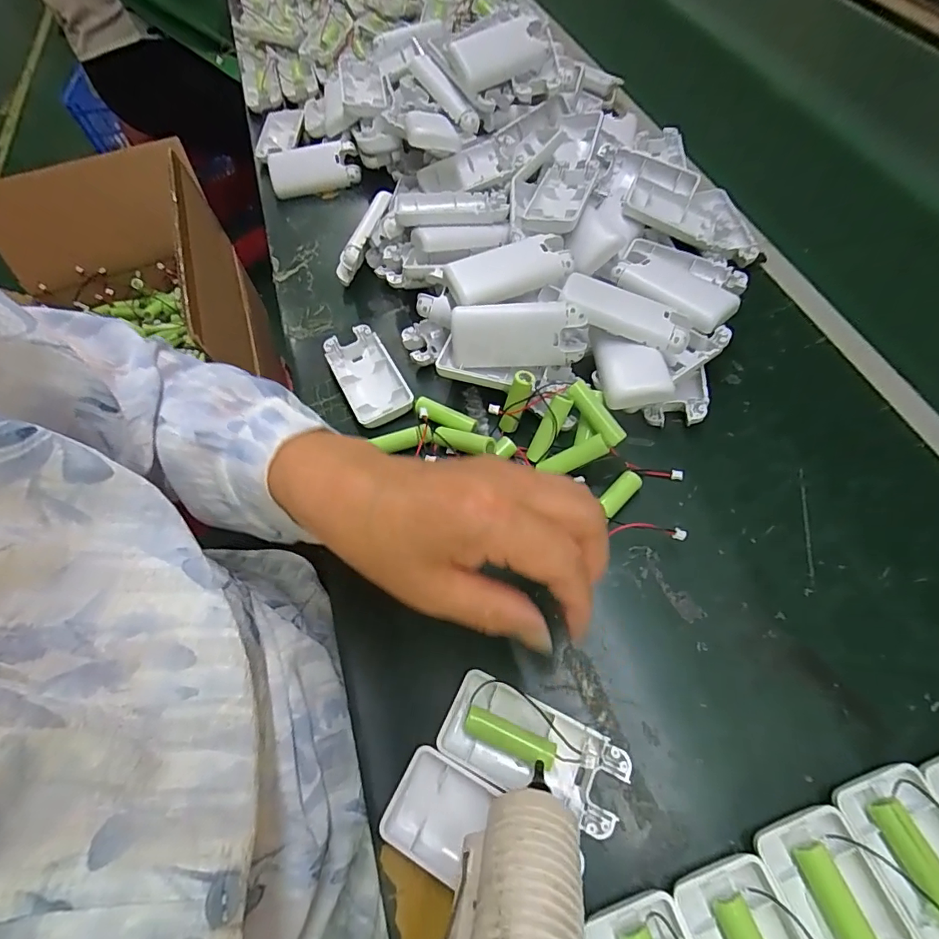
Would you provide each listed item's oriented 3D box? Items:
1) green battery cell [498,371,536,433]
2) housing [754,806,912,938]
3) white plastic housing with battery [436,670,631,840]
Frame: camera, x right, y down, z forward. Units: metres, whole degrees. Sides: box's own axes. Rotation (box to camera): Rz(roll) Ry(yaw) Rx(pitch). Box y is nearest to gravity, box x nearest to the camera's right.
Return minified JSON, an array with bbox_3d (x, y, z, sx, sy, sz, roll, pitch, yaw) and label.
[{"bbox_3d":[0.032,-0.045,0.339,0.015,0.046,0.015,12,36,-9],"label":"green battery cell"},{"bbox_3d":[0.167,0.207,0.214,0.044,0.015,0.092,-18,62,-5],"label":"housing"},{"bbox_3d":[0.033,0.149,0.262,0.093,0.015,0.044,22,66,15],"label":"white plastic housing with battery"}]

